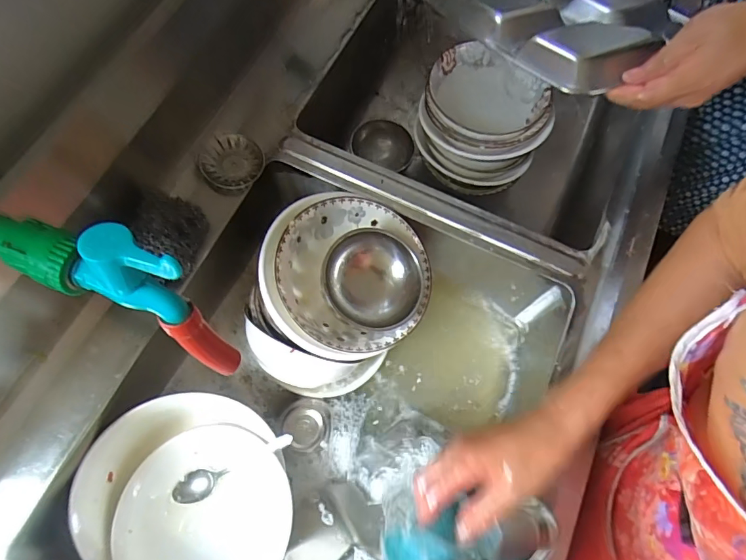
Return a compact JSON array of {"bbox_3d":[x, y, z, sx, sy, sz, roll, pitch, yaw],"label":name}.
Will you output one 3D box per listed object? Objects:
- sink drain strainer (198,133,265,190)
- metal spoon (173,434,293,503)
[{"bbox_3d":[-0.173,-0.145,0.554,0.074,0.024,0.066,-36,75,-14],"label":"sink drain strainer"},{"bbox_3d":[-0.166,0.222,0.532,0.163,0.017,0.031,-26,72,5],"label":"metal spoon"}]

